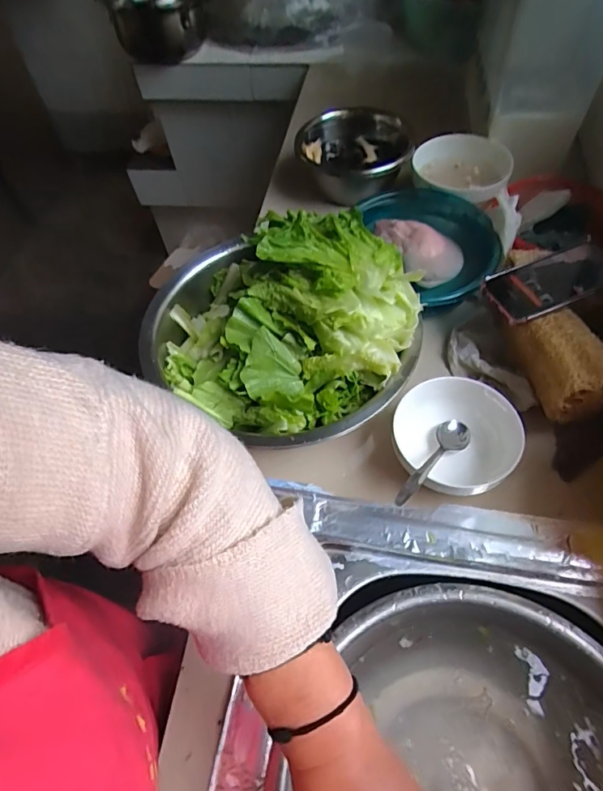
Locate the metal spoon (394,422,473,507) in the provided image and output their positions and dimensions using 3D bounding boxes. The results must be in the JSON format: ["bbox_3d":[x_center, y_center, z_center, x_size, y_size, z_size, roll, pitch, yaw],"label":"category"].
[{"bbox_3d":[0.135,0.064,0.484,0.034,0.019,0.162,34,35,23],"label":"metal spoon"}]

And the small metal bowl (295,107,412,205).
[{"bbox_3d":[0.088,-0.409,0.797,0.184,0.065,0.189,-2,57,3],"label":"small metal bowl"}]

